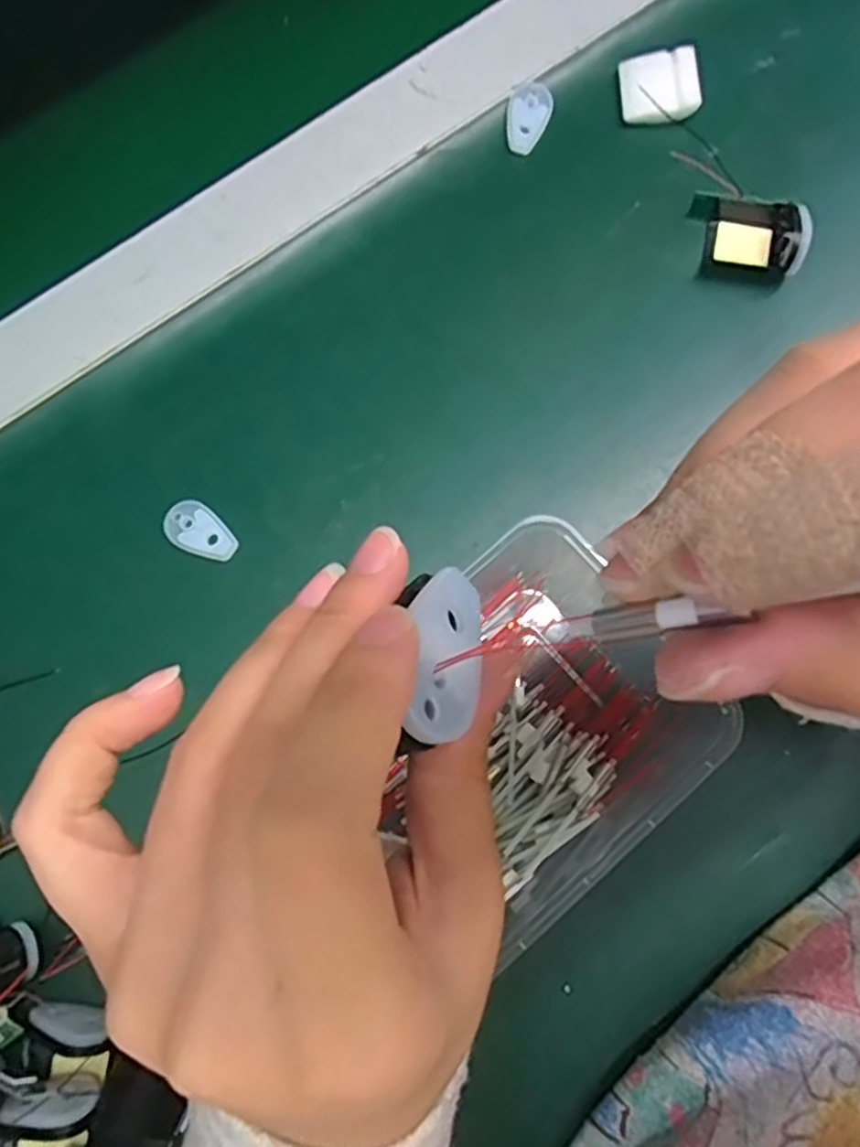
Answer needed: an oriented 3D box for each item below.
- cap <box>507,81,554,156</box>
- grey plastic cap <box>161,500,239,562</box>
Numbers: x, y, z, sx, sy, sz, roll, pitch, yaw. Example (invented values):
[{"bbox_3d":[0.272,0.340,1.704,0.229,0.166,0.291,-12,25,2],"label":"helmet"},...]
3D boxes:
[{"bbox_3d":[0.050,-0.230,0.366,0.022,0.007,0.036,14,81,5],"label":"cap"},{"bbox_3d":[-0.106,-0.019,0.335,0.036,0.005,0.021,34,83,7],"label":"grey plastic cap"}]

